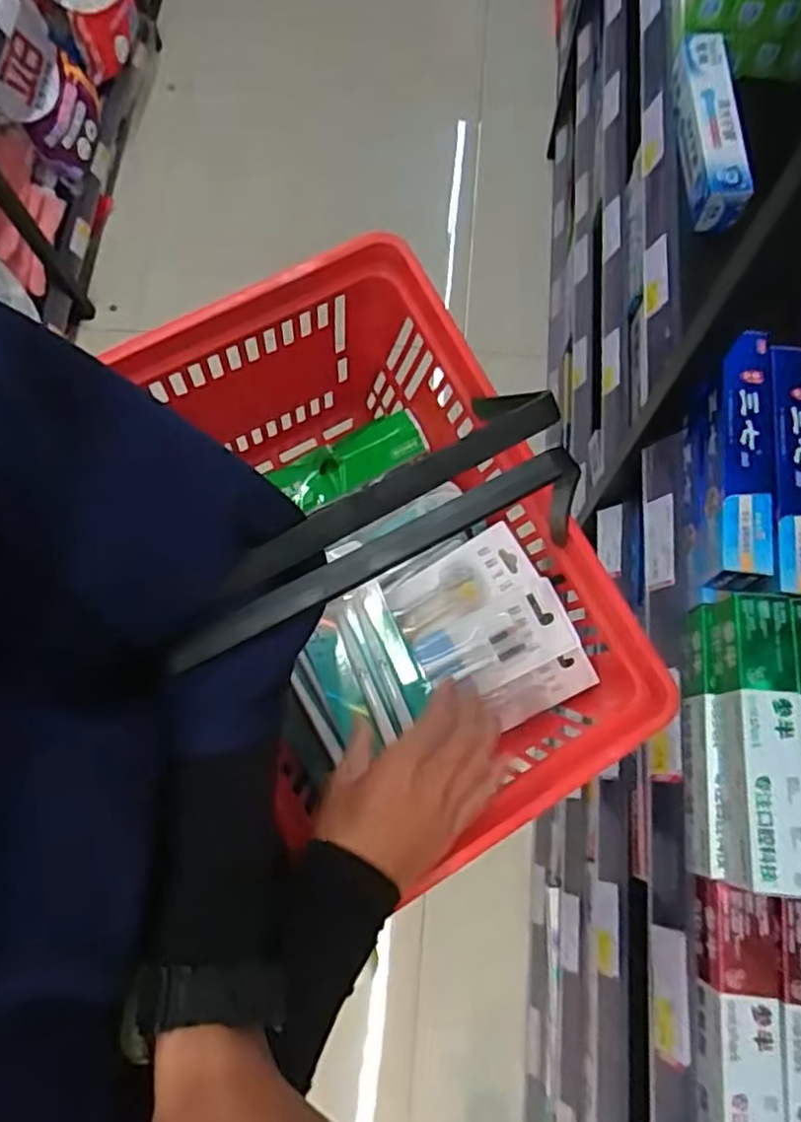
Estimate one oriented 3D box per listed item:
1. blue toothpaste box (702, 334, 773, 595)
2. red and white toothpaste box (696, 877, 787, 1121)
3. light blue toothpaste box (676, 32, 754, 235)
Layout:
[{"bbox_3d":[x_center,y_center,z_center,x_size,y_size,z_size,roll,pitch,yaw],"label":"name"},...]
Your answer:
[{"bbox_3d":[0.294,-0.087,0.615,0.046,0.048,0.226,7,73,2],"label":"blue toothpaste box"},{"bbox_3d":[0.260,0.370,0.540,0.051,0.040,0.216,7,73,2],"label":"red and white toothpaste box"},{"bbox_3d":[0.349,-0.484,0.795,0.049,0.063,0.212,-1,73,0],"label":"light blue toothpaste box"}]

